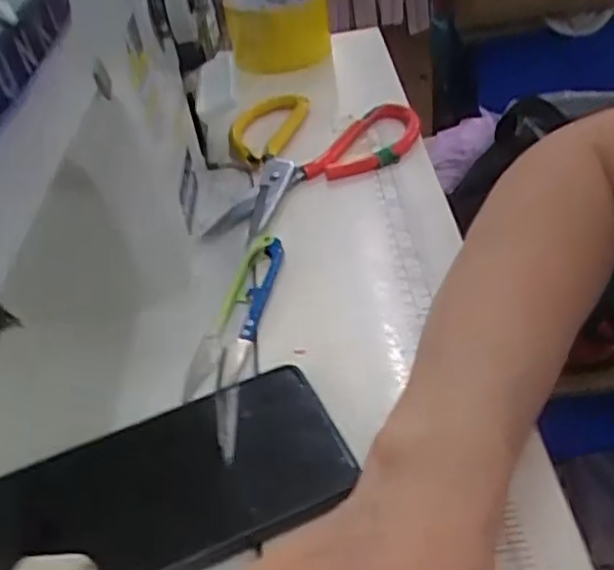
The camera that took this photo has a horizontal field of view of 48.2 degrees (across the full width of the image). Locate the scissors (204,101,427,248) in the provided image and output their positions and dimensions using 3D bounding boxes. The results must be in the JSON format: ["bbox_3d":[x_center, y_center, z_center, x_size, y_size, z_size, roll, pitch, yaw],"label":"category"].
[{"bbox_3d":[0.009,-0.086,0.489,0.192,0.013,0.058,-35,47,-28],"label":"scissors"}]

